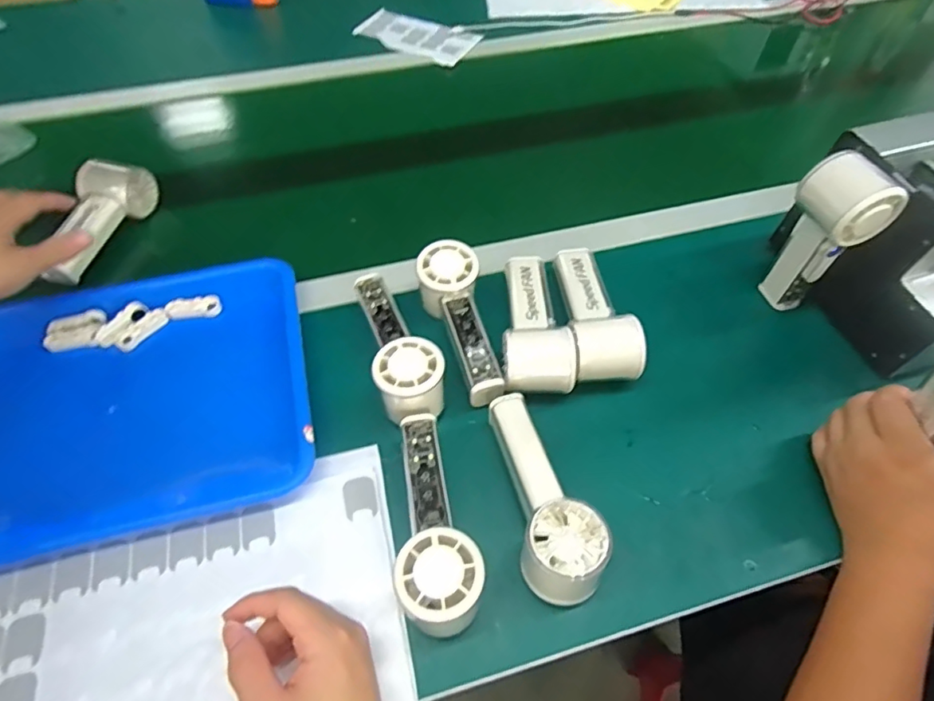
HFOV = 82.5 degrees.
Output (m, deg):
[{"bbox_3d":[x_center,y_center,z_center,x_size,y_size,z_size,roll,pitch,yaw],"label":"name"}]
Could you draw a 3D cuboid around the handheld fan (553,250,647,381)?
[{"bbox_3d":[0.115,-0.039,0.504,0.061,0.052,0.157,-6,56,-5],"label":"handheld fan"}]

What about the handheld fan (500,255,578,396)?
[{"bbox_3d":[0.064,-0.029,0.496,0.067,0.048,0.156,2,55,1],"label":"handheld fan"}]

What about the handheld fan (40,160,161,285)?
[{"bbox_3d":[-0.397,-0.134,0.578,0.046,0.065,0.155,9,66,5],"label":"handheld fan"}]

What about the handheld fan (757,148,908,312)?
[{"bbox_3d":[0.314,-0.097,0.484,0.059,0.157,0.055,-8,56,-7],"label":"handheld fan"}]

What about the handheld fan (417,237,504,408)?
[{"bbox_3d":[-0.009,-0.026,0.489,0.056,0.056,0.154,-9,56,-7],"label":"handheld fan"}]

